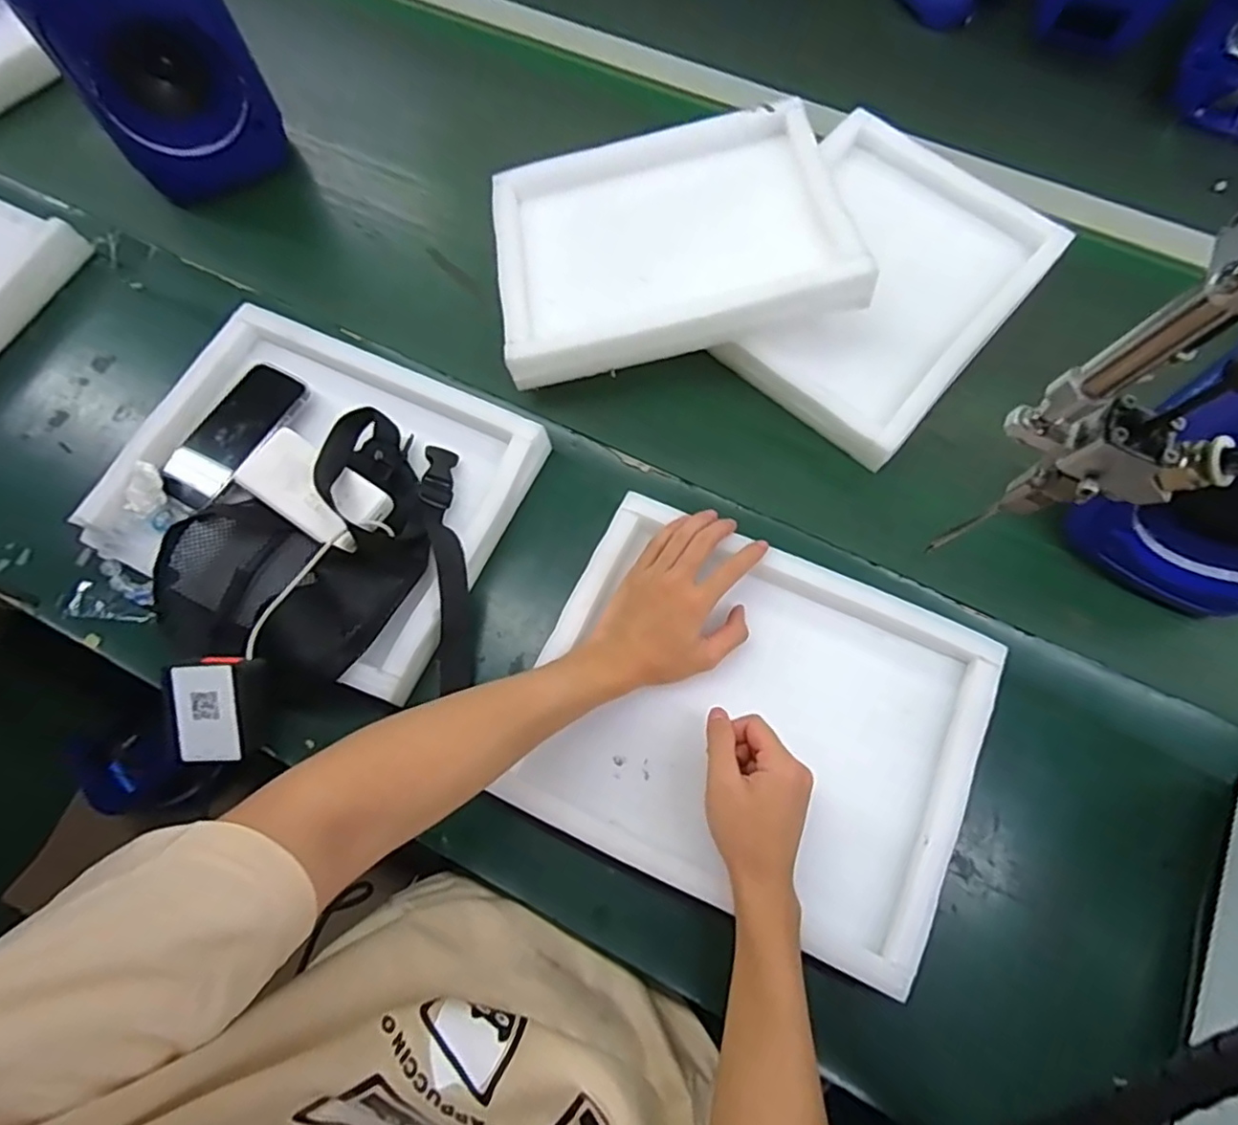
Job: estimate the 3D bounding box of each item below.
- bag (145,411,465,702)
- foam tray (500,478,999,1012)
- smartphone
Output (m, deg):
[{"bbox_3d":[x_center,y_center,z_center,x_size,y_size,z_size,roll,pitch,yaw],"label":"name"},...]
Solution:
[{"bbox_3d":[-0.277,-0.003,0.589,0.271,0.070,0.256,-7,69,-2],"label":"bag"},{"bbox_3d":[0.107,0.127,0.542,0.352,0.061,0.290,23,71,9],"label":"foam tray"},{"bbox_3d":[-0.376,-0.126,0.626,0.080,0.016,0.156,31,73,12],"label":"smartphone"}]

